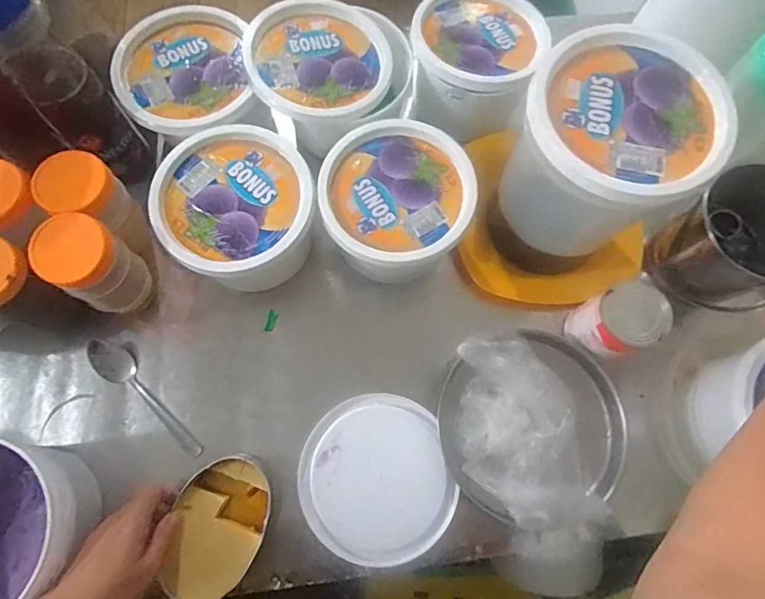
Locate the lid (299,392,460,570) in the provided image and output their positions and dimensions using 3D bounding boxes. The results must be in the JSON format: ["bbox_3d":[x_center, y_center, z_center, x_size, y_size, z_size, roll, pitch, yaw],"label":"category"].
[{"bbox_3d":[-0.007,0.195,0.512,0.158,0.009,0.170,1,74,-2],"label":"lid"}]

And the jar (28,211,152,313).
[{"bbox_3d":[-0.303,-0.031,0.504,0.067,0.141,0.069,1,74,-2],"label":"jar"}]

